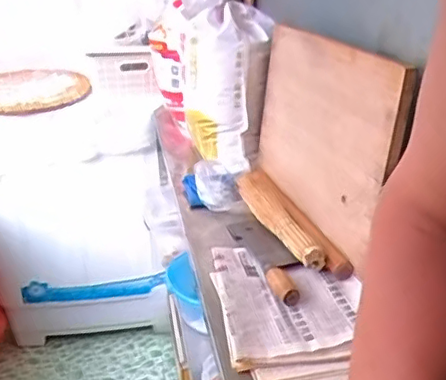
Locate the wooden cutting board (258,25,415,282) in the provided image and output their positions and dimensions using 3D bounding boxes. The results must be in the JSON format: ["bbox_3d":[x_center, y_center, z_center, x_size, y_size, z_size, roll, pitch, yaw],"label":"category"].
[{"bbox_3d":[0.146,-0.101,0.963,0.022,0.286,0.448,-2,25,-19],"label":"wooden cutting board"}]

